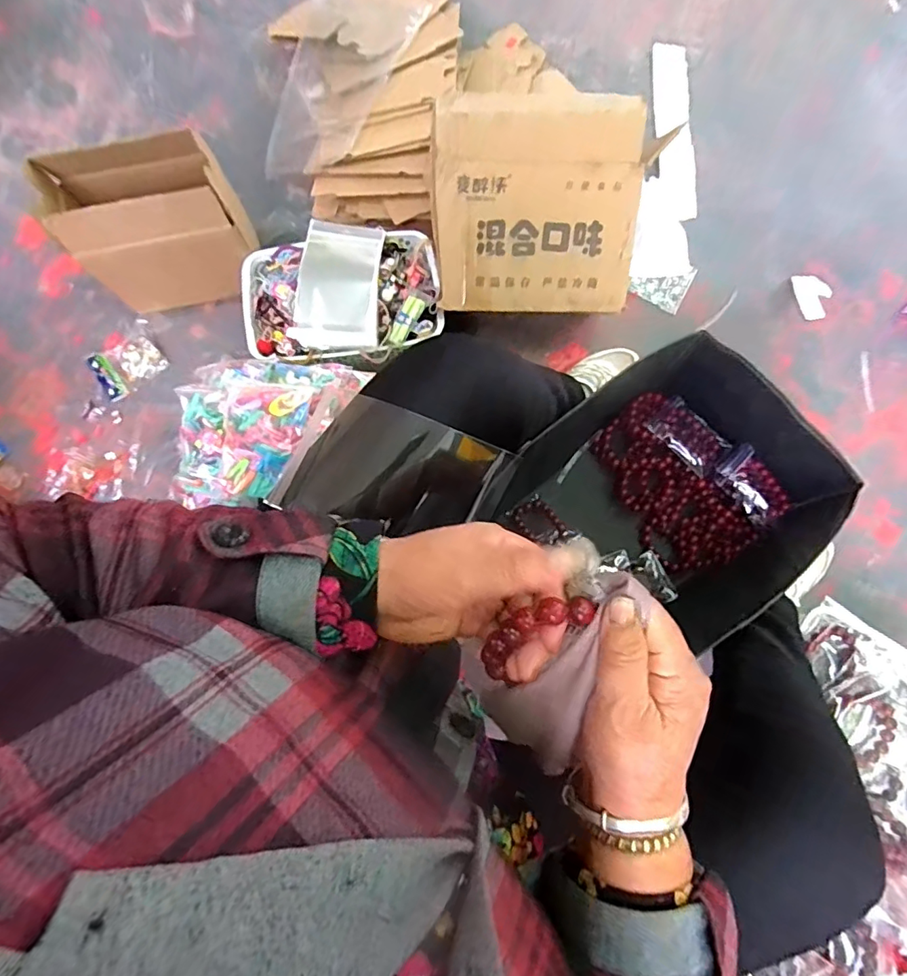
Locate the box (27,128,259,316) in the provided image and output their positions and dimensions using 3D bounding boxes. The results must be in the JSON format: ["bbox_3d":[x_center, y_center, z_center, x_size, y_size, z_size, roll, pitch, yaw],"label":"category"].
[{"bbox_3d":[-0.434,-0.392,0.787,0.244,0.215,0.133,-9,78,-2],"label":"box"}]

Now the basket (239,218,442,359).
[{"bbox_3d":[-0.170,-0.294,0.774,0.297,0.059,0.218,-2,78,-1],"label":"basket"}]

